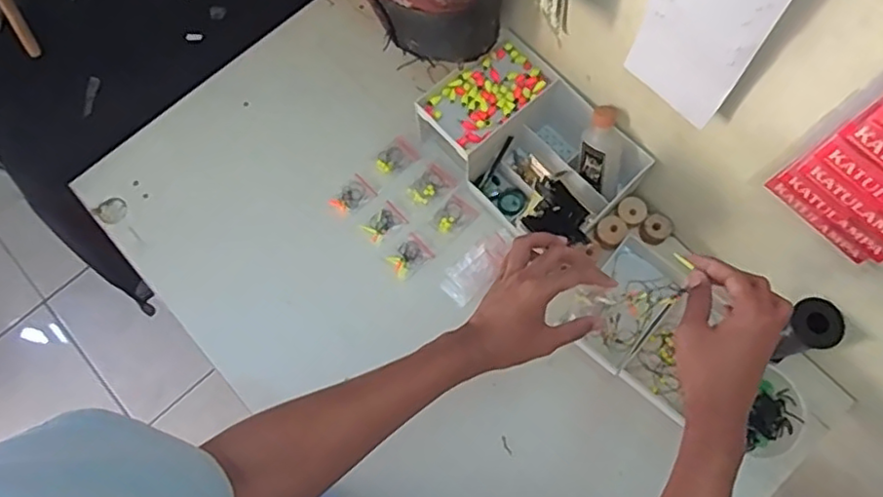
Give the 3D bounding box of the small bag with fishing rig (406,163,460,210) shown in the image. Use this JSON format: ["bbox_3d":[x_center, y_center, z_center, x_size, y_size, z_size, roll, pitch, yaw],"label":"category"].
[{"bbox_3d":[-0.013,-0.074,0.764,0.041,0.004,0.056,40,77,13],"label":"small bag with fishing rig"}]

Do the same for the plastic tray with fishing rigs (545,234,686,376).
[{"bbox_3d":[0.203,0.061,0.718,0.095,0.028,0.142,41,77,13],"label":"plastic tray with fishing rigs"}]

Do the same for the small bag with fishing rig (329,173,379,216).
[{"bbox_3d":[-0.106,-0.062,0.763,0.038,0.004,0.049,39,77,12],"label":"small bag with fishing rig"}]

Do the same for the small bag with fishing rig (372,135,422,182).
[{"bbox_3d":[-0.058,-0.113,0.789,0.054,0.005,0.037,-44,76,-12],"label":"small bag with fishing rig"}]

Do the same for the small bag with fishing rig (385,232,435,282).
[{"bbox_3d":[-0.039,0.009,0.738,0.048,0.004,0.040,-37,75,-10],"label":"small bag with fishing rig"}]

